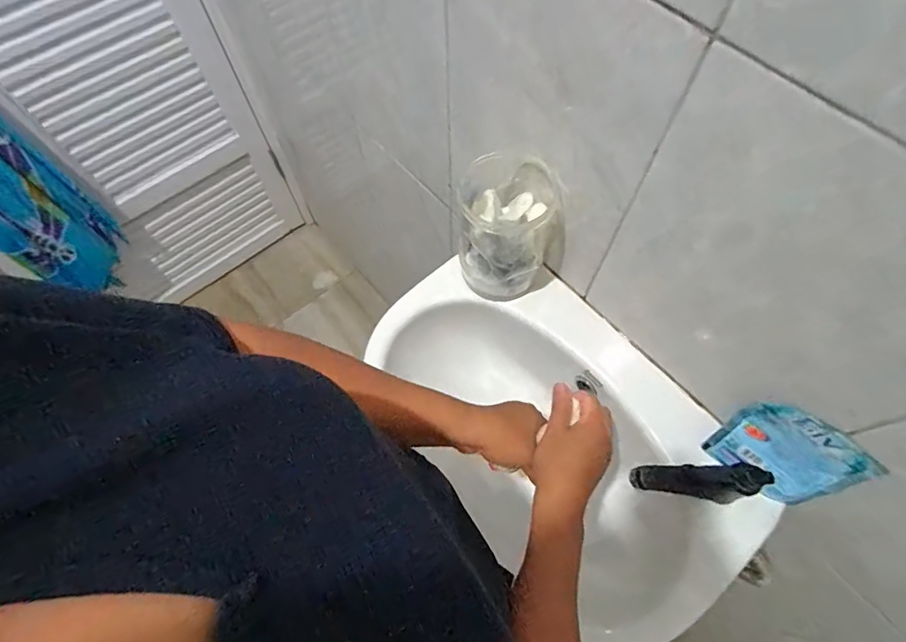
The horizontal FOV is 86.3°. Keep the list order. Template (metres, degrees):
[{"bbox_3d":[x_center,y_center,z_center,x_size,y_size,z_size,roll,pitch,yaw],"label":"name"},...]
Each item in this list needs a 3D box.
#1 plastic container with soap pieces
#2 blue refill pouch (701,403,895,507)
[{"bbox_3d":[0.060,-0.094,0.534,0.098,0.149,0.099,0,64,1],"label":"plastic container with soap pieces"},{"bbox_3d":[0.305,0.121,0.443,0.016,0.115,0.096,-32,65,-33],"label":"blue refill pouch"}]

